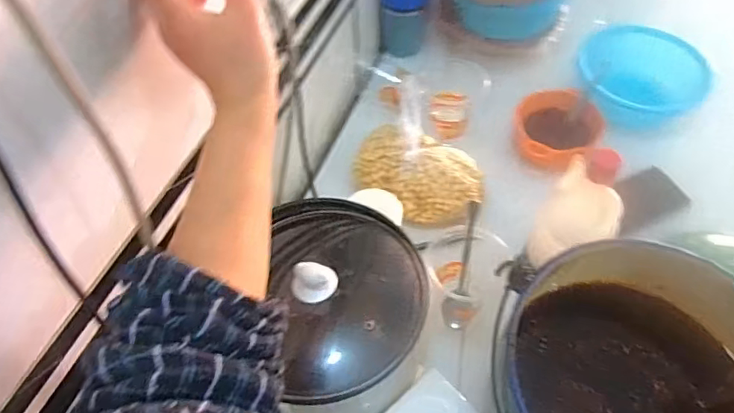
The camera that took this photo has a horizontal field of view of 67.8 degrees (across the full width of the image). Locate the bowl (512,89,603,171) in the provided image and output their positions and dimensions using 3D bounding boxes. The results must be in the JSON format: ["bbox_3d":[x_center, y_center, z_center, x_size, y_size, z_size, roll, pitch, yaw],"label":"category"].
[{"bbox_3d":[0.274,-0.109,0.796,0.121,0.053,0.133,0,55,0],"label":"bowl"}]

